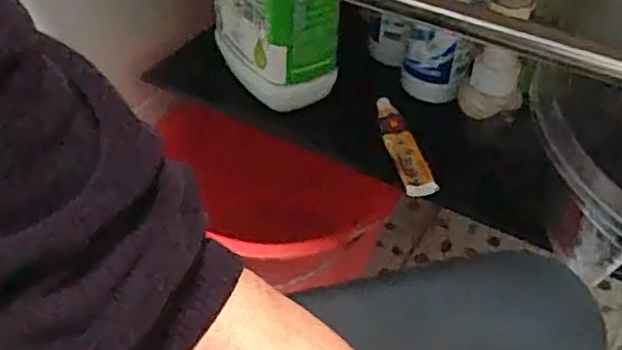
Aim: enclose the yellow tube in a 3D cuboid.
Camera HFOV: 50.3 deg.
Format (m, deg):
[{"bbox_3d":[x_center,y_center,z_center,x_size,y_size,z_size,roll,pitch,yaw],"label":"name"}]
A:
[{"bbox_3d":[0.086,-0.029,0.627,0.028,0.018,0.129,-8,43,-10],"label":"yellow tube"}]

